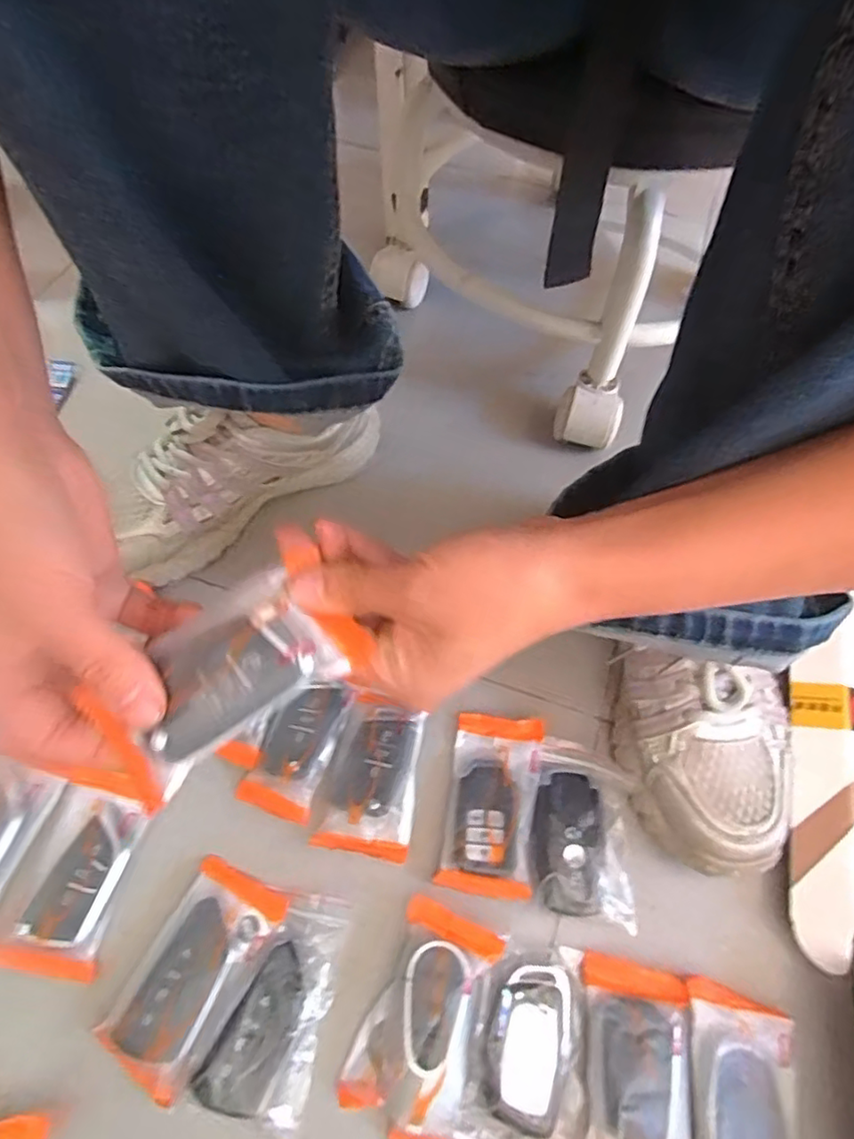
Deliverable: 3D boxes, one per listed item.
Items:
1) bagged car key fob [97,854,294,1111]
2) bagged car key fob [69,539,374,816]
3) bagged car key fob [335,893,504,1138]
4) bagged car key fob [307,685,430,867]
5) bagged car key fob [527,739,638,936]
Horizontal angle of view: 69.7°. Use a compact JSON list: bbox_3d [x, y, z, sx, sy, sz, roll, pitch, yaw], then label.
[{"bbox_3d":[-0.121,0.206,0.317,0.052,0.011,0.095,26,62,13],"label":"bagged car key fob"},{"bbox_3d":[-0.073,0.036,0.226,0.093,0.023,0.051,-33,63,-18],"label":"bagged car key fob"},{"bbox_3d":[-0.003,0.225,0.308,0.057,0.015,0.099,17,60,7],"label":"bagged car key fob"},{"bbox_3d":[-0.031,0.122,0.367,0.050,0.015,0.088,10,60,4],"label":"bagged car key fob"},{"bbox_3d":[0.088,0.148,0.353,0.060,0.012,0.091,10,60,3],"label":"bagged car key fob"}]

